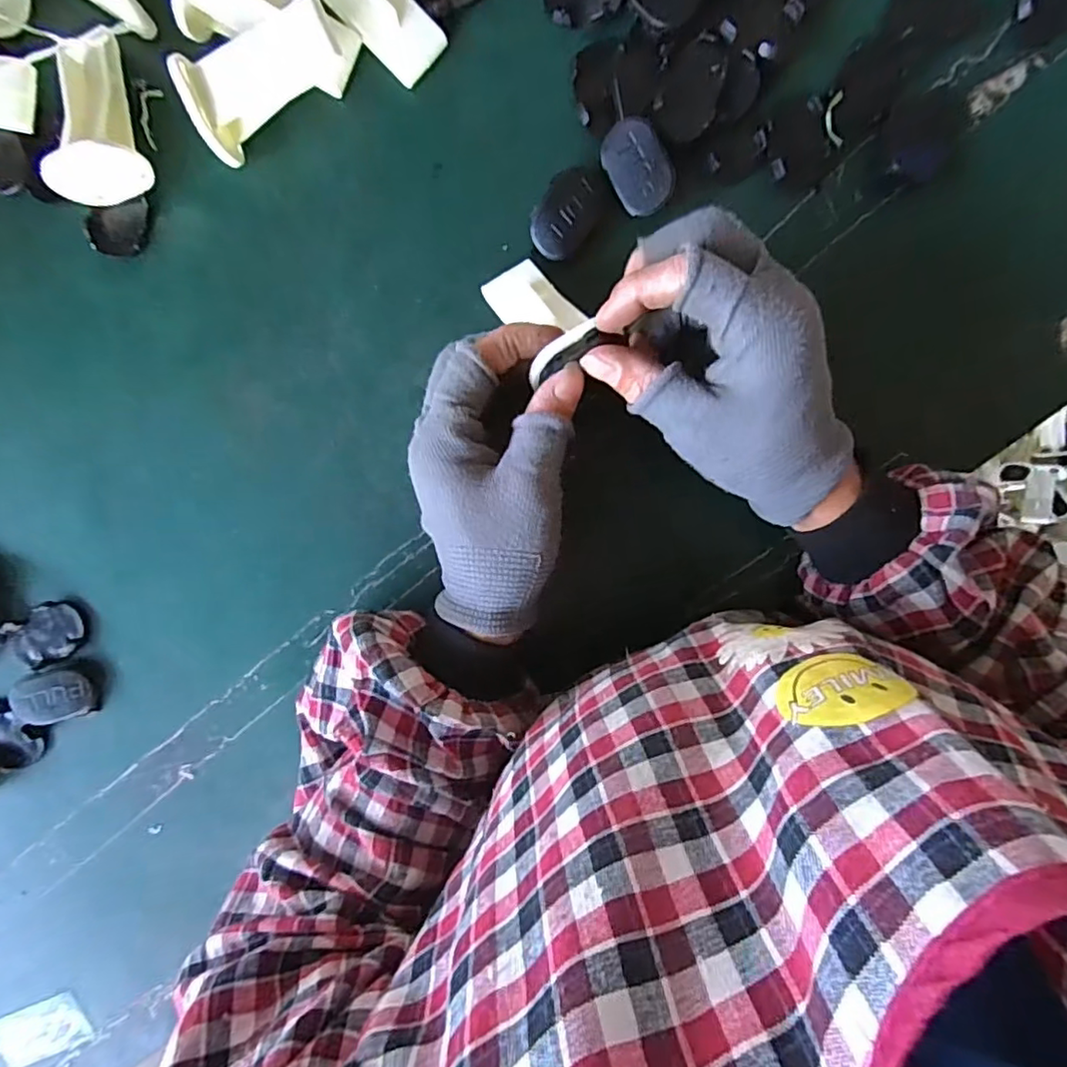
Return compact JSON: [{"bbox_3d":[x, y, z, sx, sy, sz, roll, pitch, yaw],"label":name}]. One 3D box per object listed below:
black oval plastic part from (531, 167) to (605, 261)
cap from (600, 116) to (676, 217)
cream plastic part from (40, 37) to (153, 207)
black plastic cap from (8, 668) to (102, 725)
[{"bbox_3d":[0.017,-0.163,0.307,0.027,0.009,0.043,35,95,-4],"label":"black oval plastic part"},{"bbox_3d":[0.052,-0.181,0.298,0.028,0.004,0.042,-25,107,29],"label":"cap"},{"bbox_3d":[-0.216,-0.204,0.298,0.044,0.029,0.072,-8,97,1],"label":"cream plastic part"},{"bbox_3d":[-0.264,0.090,0.330,0.039,0.012,0.029,-10,97,1],"label":"black plastic cap"}]

